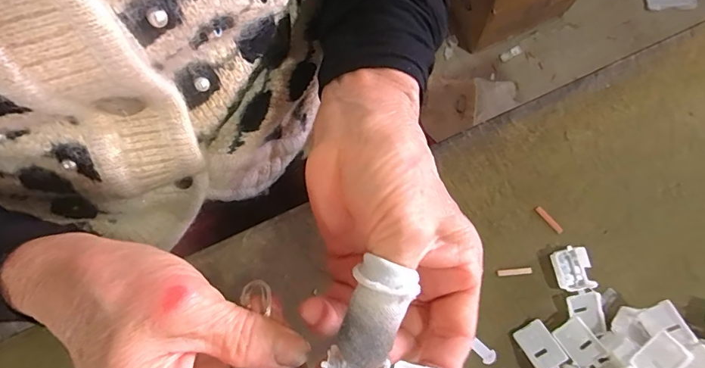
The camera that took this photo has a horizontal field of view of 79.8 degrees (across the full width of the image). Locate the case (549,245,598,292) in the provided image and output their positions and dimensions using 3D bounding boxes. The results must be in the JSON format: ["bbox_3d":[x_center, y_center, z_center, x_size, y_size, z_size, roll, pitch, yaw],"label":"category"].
[{"bbox_3d":[0.138,0.053,0.265,0.019,0.012,0.026,-16,78,-4],"label":"case"}]

